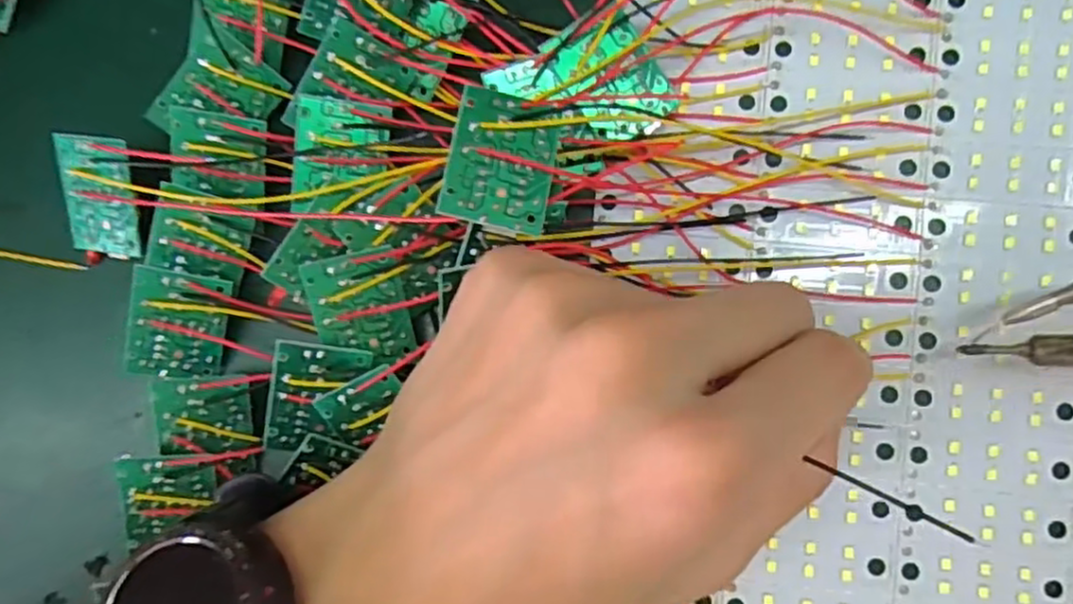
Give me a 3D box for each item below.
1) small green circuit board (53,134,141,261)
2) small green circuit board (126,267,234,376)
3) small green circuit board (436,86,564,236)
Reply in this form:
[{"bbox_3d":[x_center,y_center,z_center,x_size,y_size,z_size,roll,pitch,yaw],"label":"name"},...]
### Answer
[{"bbox_3d":[-0.132,-0.031,0.219,0.025,0.004,0.036,6,110,16],"label":"small green circuit board"},{"bbox_3d":[-0.106,0.007,0.215,0.026,0.004,0.033,8,111,-20],"label":"small green circuit board"},{"bbox_3d":[-0.008,-0.035,0.181,0.026,0.004,0.035,12,78,-8],"label":"small green circuit board"}]

